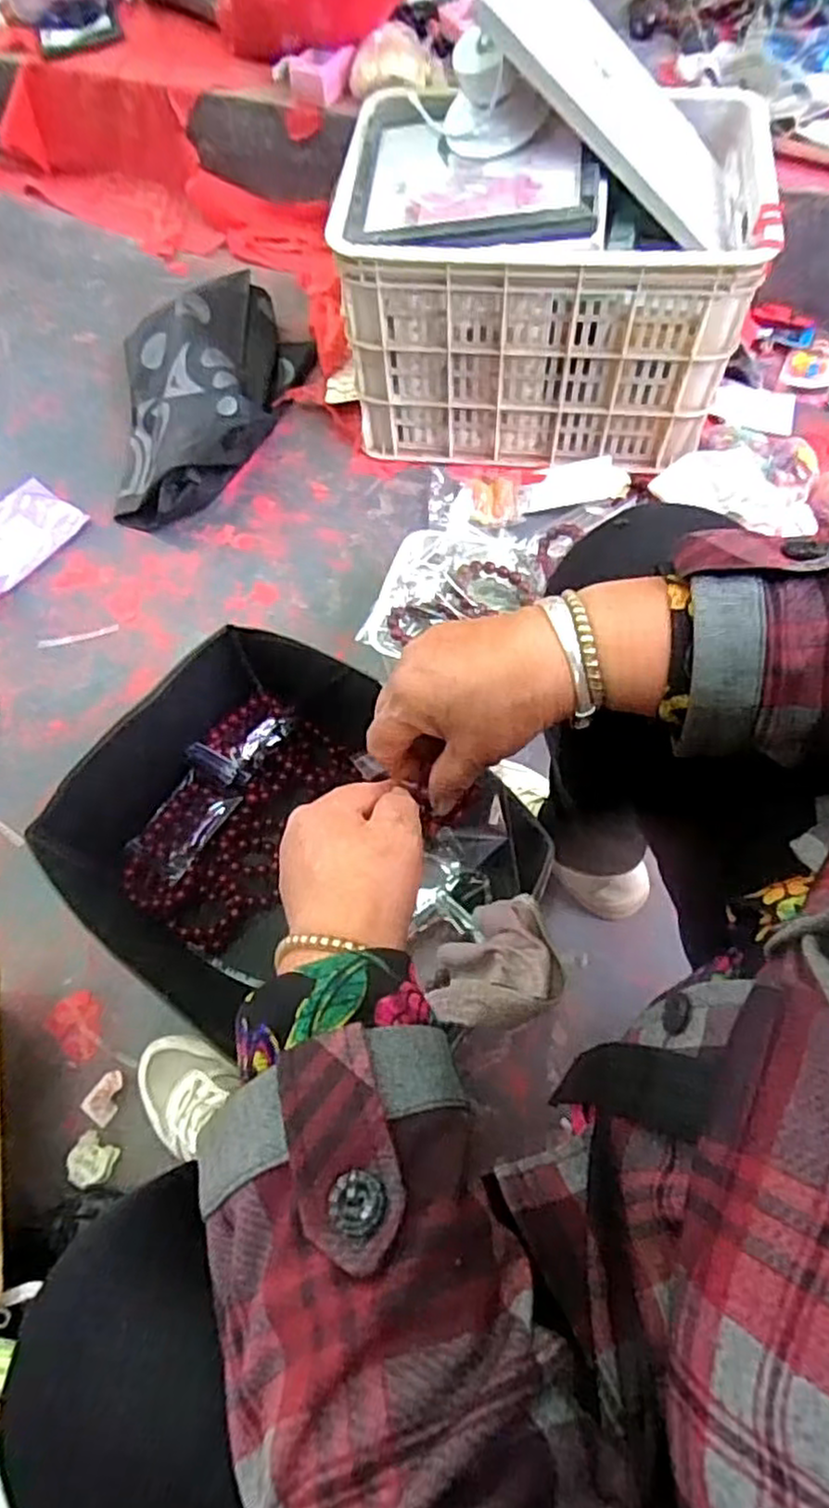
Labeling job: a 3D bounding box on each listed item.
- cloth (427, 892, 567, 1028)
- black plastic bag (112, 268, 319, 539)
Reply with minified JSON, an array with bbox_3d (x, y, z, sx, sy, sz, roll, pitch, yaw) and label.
[{"bbox_3d":[0.067,0.176,0.609,0.102,0.106,0.113,2,64,5],"label":"cloth"},{"bbox_3d":[-0.325,-0.560,1.085,0.280,0.133,0.470,4,64,6],"label":"black plastic bag"}]

